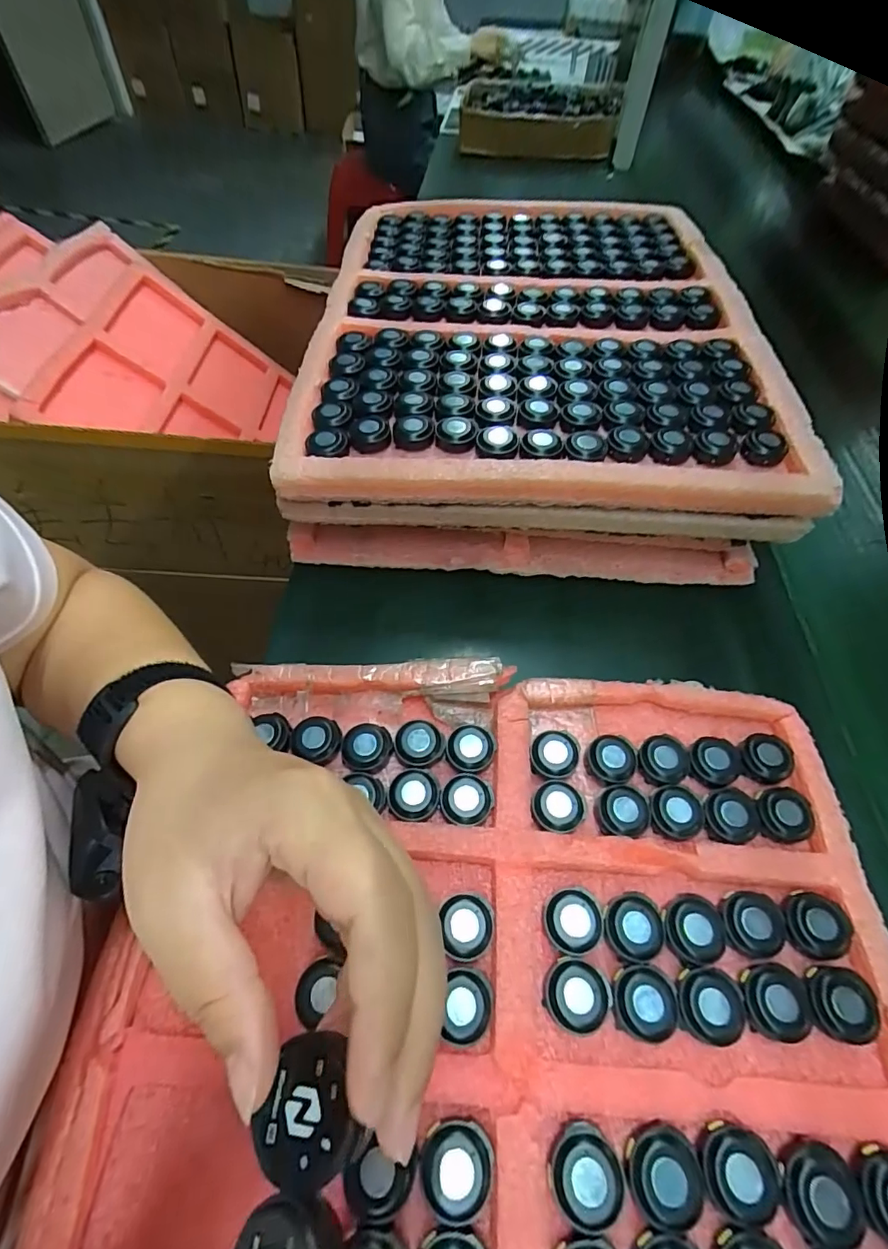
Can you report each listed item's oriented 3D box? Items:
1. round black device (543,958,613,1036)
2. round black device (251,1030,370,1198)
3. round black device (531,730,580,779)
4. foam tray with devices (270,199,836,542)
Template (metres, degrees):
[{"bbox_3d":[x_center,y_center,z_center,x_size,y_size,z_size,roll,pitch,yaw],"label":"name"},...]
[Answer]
[{"bbox_3d":[0.064,0.177,0.240,0.029,0.010,0.028,0,54,0],"label":"round black device"},{"bbox_3d":[-0.036,0.123,0.127,0.026,0.005,0.029,-18,56,-12],"label":"round black device"},{"bbox_3d":[0.069,0.079,0.308,0.032,0.011,0.026,-35,61,-22],"label":"round black device"},{"bbox_3d":[0.080,-0.284,0.479,0.362,0.047,0.491,2,54,1],"label":"foam tray with devices"}]

